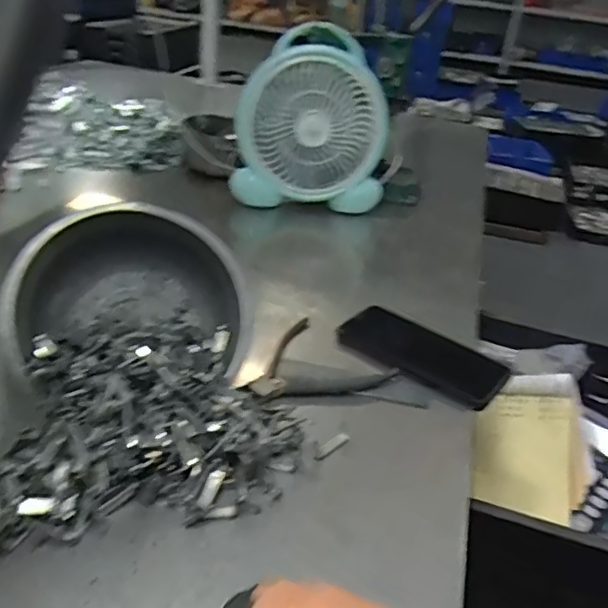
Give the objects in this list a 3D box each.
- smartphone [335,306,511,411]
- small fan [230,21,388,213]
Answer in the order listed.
[{"bbox_3d":[0.115,0.047,0.574,0.165,0.014,0.077,24,35,30],"label":"smartphone"},{"bbox_3d":[0.011,-0.252,0.854,0.219,0.248,0.072,4,32,-6],"label":"small fan"}]

